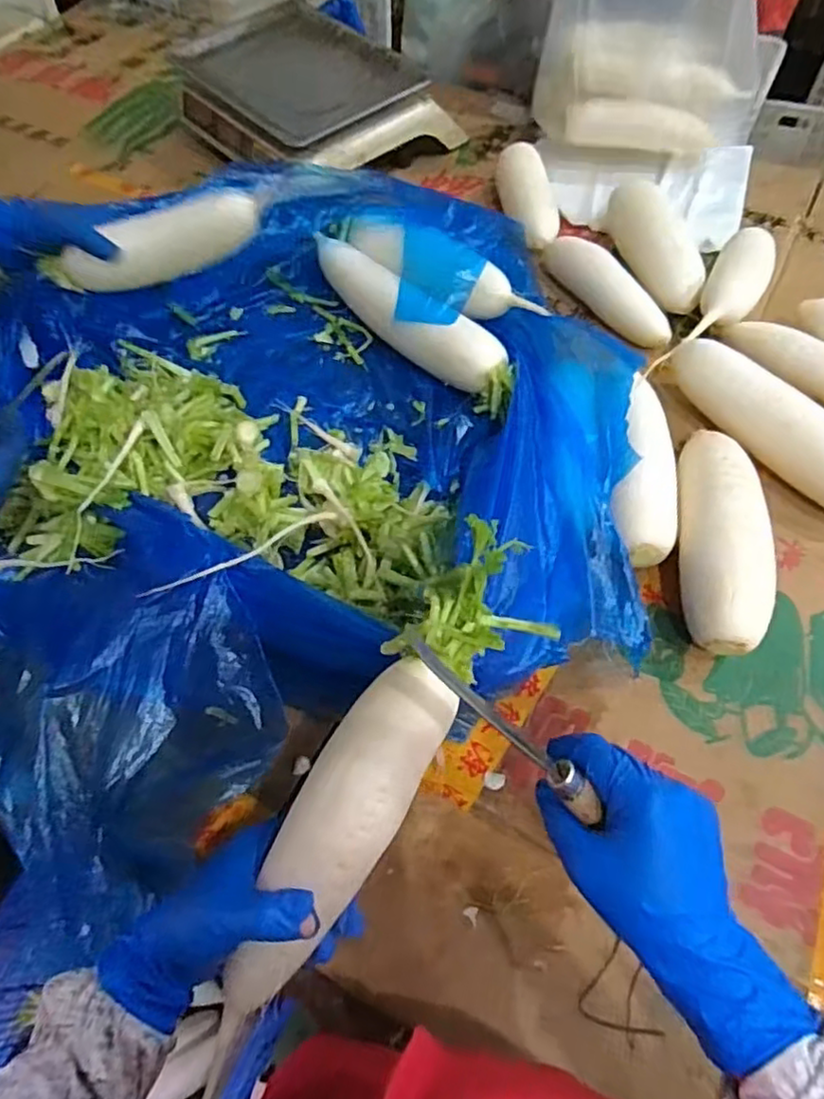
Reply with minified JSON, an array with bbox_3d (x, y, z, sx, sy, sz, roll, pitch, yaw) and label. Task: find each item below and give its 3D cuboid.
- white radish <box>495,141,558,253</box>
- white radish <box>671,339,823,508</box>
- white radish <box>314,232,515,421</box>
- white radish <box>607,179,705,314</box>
[{"bbox_3d":[0.154,-0.464,0.872,0.065,0.071,0.166,-8,58,-5],"label":"white radish"},{"bbox_3d":[0.354,-0.124,0.641,0.052,0.061,0.242,-32,63,-18],"label":"white radish"},{"bbox_3d":[-0.002,-0.251,0.723,0.306,0.061,0.059,39,66,22],"label":"white radish"},{"bbox_3d":[0.299,-0.379,0.803,0.058,0.079,0.216,-8,58,-5],"label":"white radish"}]

